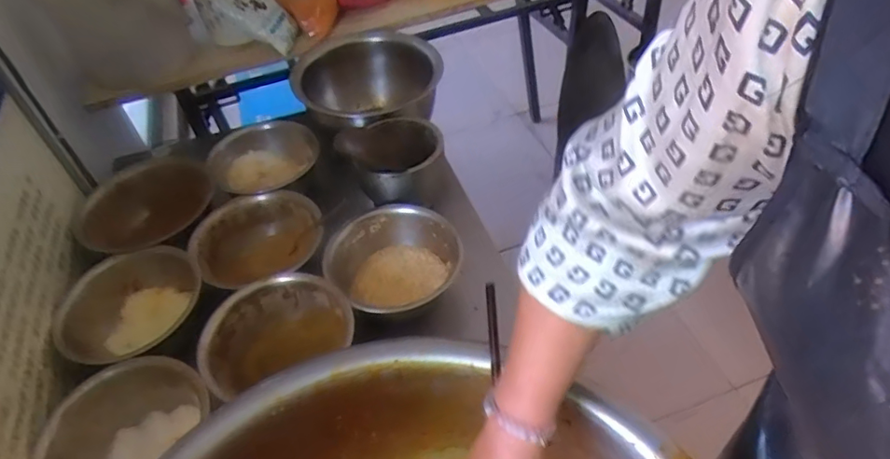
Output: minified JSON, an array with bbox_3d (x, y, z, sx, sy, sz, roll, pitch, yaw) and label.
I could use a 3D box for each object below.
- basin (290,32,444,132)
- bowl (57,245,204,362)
[{"bbox_3d":[-0.133,-0.235,1.061,0.261,0.147,0.275,-3,47,3],"label":"basin"},{"bbox_3d":[-0.432,0.128,0.794,0.180,0.086,0.185,-3,47,3],"label":"bowl"}]

